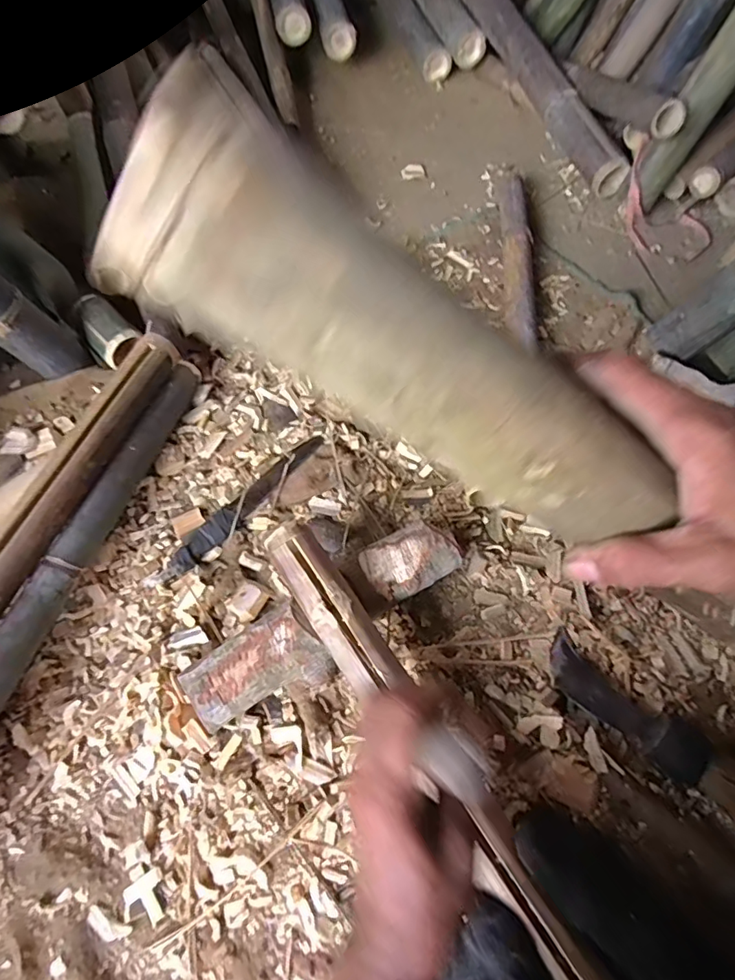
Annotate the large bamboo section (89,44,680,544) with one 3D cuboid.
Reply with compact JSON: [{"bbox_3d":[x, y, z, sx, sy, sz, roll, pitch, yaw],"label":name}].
[{"bbox_3d":[0.028,-0.048,0.204,0.242,0.050,0.051,28,59,-22],"label":"large bamboo section"}]

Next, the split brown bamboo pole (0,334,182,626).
[{"bbox_3d":[-0.385,0.064,0.564,0.057,0.041,0.648,15,61,8],"label":"split brown bamboo pole"}]

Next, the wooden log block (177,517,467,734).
[{"bbox_3d":[-0.038,0.146,0.581,0.326,0.061,0.090,-30,64,-16],"label":"wooden log block"}]

